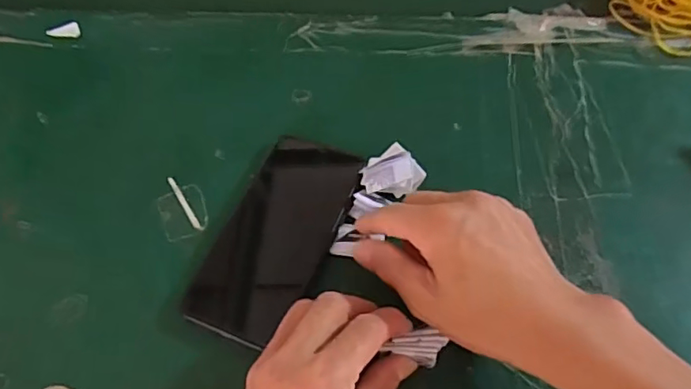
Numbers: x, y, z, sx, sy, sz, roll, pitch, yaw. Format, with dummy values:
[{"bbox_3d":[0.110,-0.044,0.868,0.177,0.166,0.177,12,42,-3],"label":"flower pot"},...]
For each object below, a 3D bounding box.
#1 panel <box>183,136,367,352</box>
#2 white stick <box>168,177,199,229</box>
[{"bbox_3d":[-0.047,0.027,0.396,0.073,0.013,0.152,21,63,14],"label":"panel"},{"bbox_3d":[-0.122,0.005,0.417,0.005,0.004,0.053,-30,63,-14],"label":"white stick"}]

